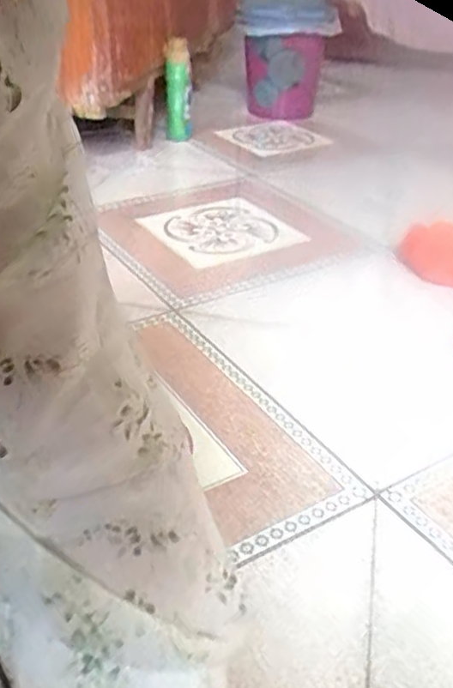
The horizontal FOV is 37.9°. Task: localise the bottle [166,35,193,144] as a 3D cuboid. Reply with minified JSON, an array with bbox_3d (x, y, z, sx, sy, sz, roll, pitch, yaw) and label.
[{"bbox_3d":[-0.111,-0.576,1.525,0.060,0.211,0.063,-2,1,-5],"label":"bottle"}]

